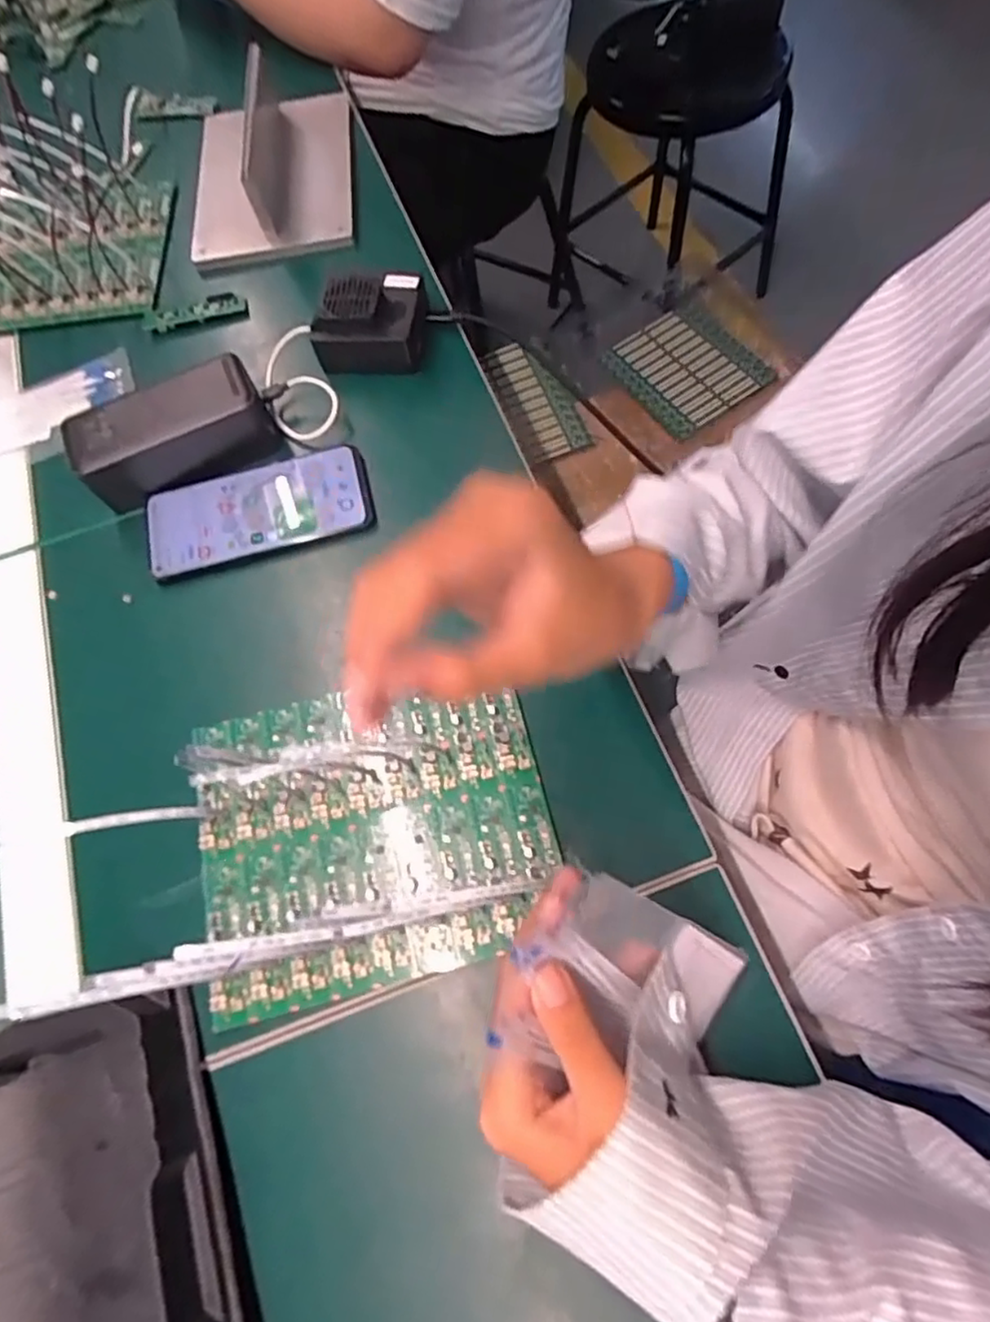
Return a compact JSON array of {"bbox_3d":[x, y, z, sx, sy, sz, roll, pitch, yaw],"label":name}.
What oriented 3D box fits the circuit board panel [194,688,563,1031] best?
[{"bbox_3d":[-0.070,0.093,0.368,0.192,0.012,0.163,-15,68,1],"label":"circuit board panel"}]

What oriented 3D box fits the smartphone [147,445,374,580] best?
[{"bbox_3d":[-0.168,-0.108,0.458,0.156,0.012,0.075,-16,68,0],"label":"smartphone"}]

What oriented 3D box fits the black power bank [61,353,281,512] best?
[{"bbox_3d":[-0.229,-0.164,0.464,0.132,0.045,0.055,-24,67,-5],"label":"black power bank"}]

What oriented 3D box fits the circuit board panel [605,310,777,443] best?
[{"bbox_3d":[0.269,-0.420,0.928,0.164,0.011,0.194,-35,70,-1],"label":"circuit board panel"}]

